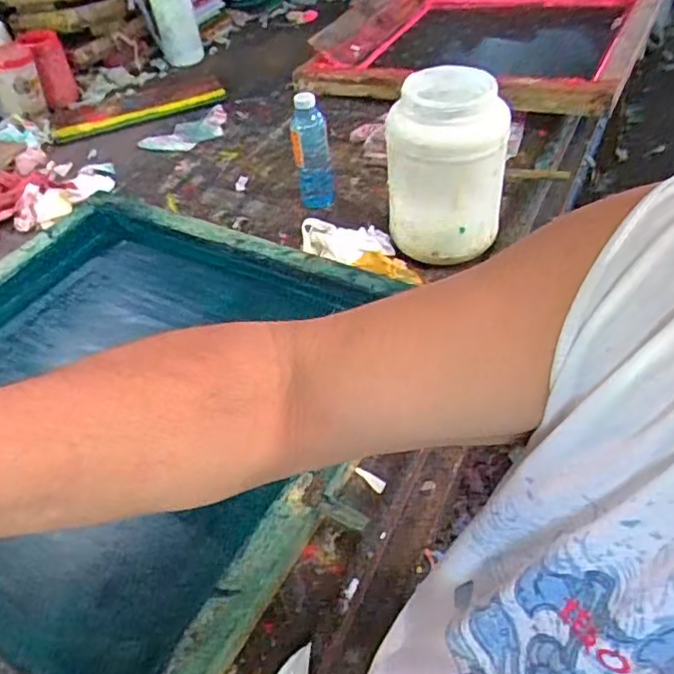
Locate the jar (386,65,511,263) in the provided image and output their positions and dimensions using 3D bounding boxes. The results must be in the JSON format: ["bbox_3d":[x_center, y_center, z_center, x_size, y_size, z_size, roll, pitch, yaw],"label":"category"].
[{"bbox_3d":[0.154,-0.237,0.878,0.158,0.244,0.153,1,47,8],"label":"jar"}]

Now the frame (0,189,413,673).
[{"bbox_3d":[-0.279,0.066,0.754,0.648,0.070,0.634,22,52,24],"label":"frame"}]

